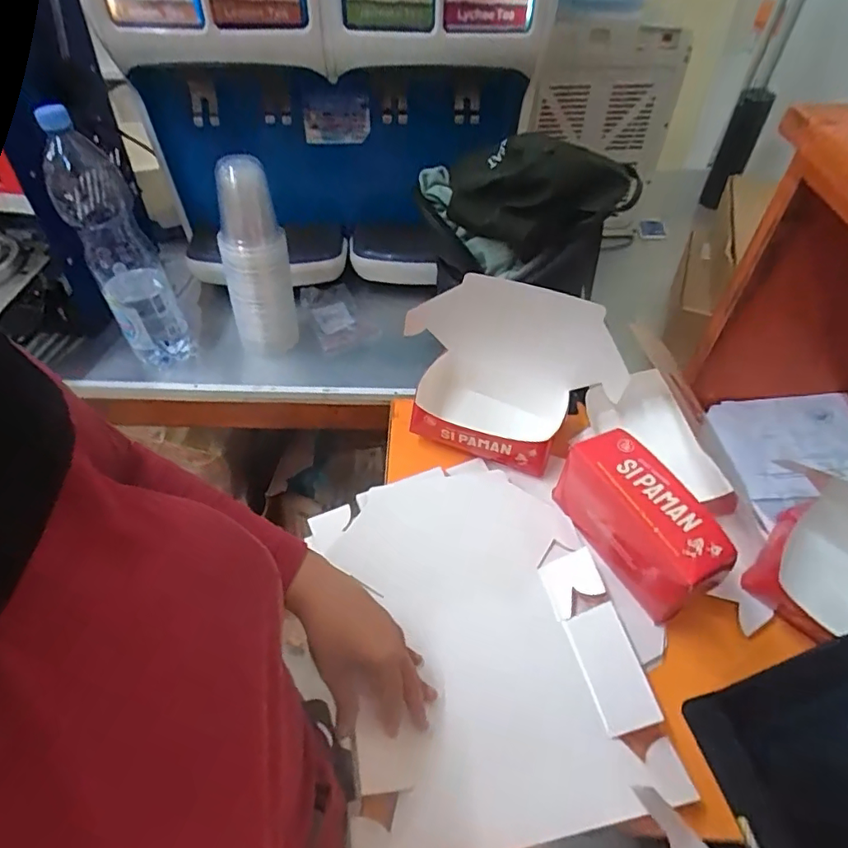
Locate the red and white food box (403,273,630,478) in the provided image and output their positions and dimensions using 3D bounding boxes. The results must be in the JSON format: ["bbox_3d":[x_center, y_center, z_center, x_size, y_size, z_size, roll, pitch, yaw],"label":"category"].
[{"bbox_3d":[0.098,-0.040,0.675,0.275,0.218,0.129,14,49,11],"label":"red and white food box"}]

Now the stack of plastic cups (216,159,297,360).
[{"bbox_3d":[-0.239,-0.223,0.766,0.089,0.269,0.073,-8,49,-8],"label":"stack of plastic cups"}]

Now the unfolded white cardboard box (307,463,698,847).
[{"bbox_3d":[0.048,0.205,0.551,0.274,0.035,0.359,-10,49,-10],"label":"unfolded white cardboard box"}]

